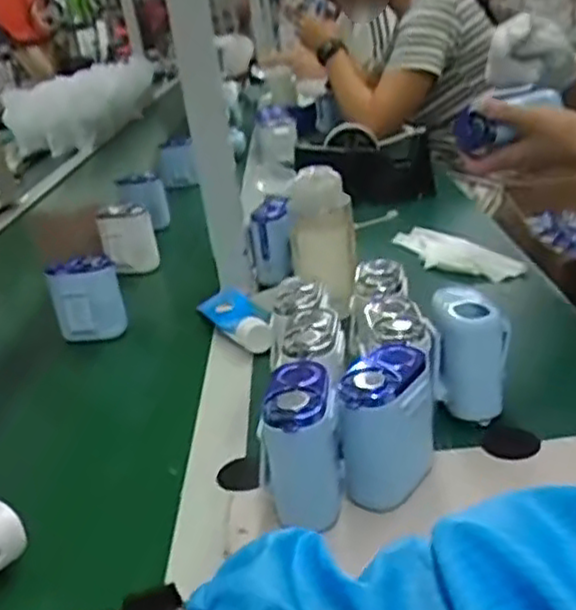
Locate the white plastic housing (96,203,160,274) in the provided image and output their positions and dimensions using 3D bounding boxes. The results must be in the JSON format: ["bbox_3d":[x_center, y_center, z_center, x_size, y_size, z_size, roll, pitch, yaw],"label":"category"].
[{"bbox_3d":[-0.201,-0.086,0.910,0.064,0.081,0.048,-13,25,-12],"label":"white plastic housing"}]

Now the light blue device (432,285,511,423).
[{"bbox_3d":[0.127,0.038,0.499,0.049,0.086,0.049,0,25,15],"label":"light blue device"}]

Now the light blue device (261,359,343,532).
[{"bbox_3d":[0.008,0.082,0.427,0.043,0.074,0.067,-7,24,2],"label":"light blue device"}]

